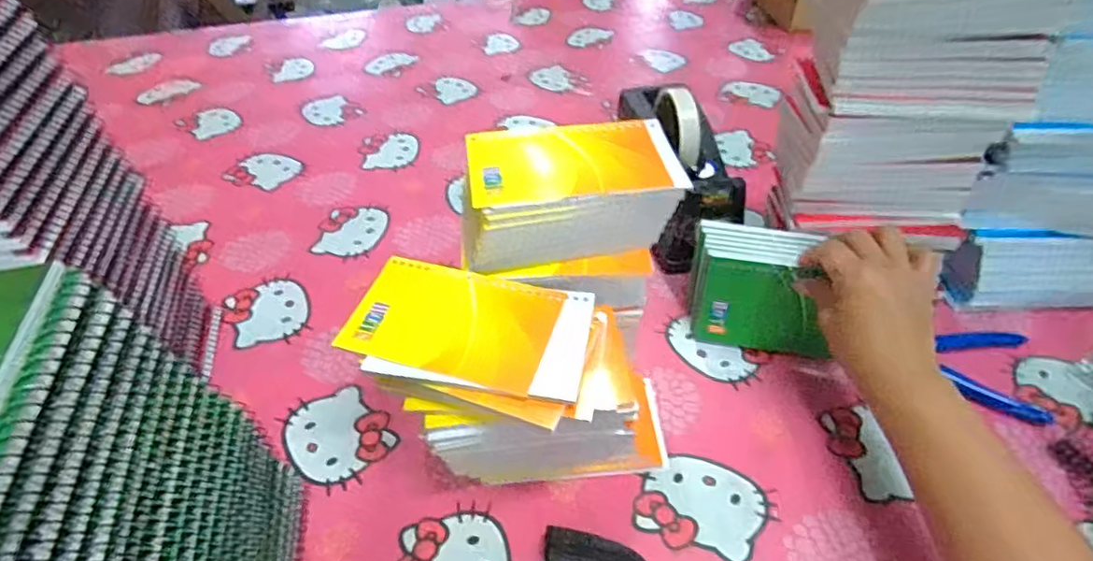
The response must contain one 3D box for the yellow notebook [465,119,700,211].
[{"bbox_3d":[0.018,-0.082,0.406,0.140,0.008,0.079,-7,45,-7],"label":"yellow notebook"}]

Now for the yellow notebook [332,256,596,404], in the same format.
[{"bbox_3d":[-0.049,0.028,0.380,0.149,0.012,0.085,8,45,8],"label":"yellow notebook"}]

